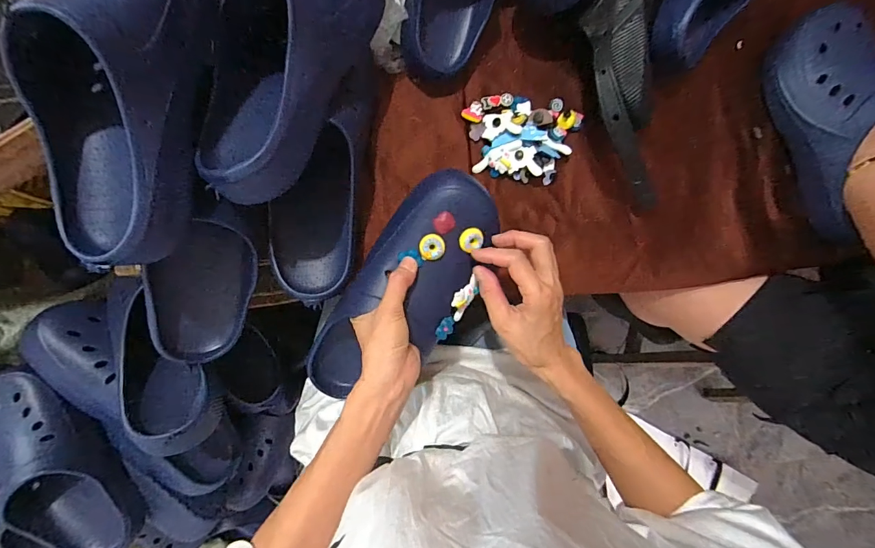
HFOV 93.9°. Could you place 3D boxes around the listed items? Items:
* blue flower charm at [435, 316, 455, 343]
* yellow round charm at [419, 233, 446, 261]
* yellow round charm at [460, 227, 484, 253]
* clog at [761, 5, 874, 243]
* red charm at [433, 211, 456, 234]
[{"bbox_3d":[0.006,0.057,0.419,0.029,0.004,0.020,-47,126,-3],"label":"blue flower charm"},{"bbox_3d":[-0.005,-0.026,0.392,0.025,0.006,0.025,0,85,-5],"label":"yellow round charm"},{"bbox_3d":[0.033,-0.034,0.398,0.023,0.006,0.022,1,86,-9],"label":"yellow round charm"},{"bbox_3d":[0.505,-0.192,0.504,0.120,0.102,0.294,-9,86,-6],"label":"clog"},{"bbox_3d":[0.007,-0.049,0.390,0.020,0.006,0.018,-42,90,-7],"label":"red charm"}]

